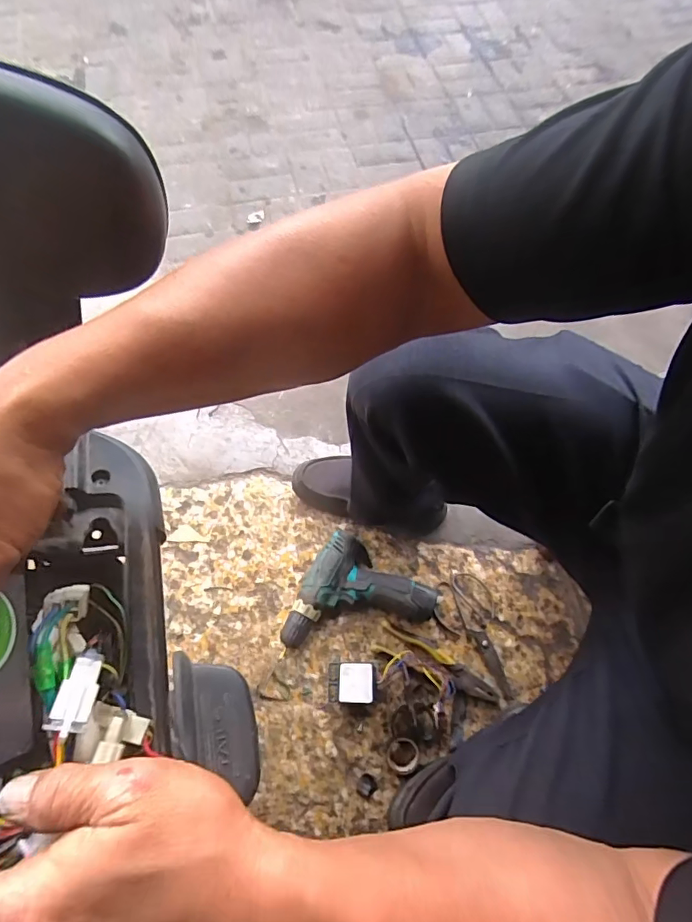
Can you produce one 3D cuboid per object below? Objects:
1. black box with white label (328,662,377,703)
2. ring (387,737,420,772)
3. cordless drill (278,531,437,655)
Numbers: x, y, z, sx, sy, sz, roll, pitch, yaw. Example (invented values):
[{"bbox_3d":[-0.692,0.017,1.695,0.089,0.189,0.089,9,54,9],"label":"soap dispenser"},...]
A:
[{"bbox_3d":[0.010,0.324,0.723,0.070,0.038,0.053,1,64,-1],"label":"black box with white label"},{"bbox_3d":[0.079,0.408,0.689,0.045,0.004,0.041,1,64,-1],"label":"ring"},{"bbox_3d":[0.019,0.229,0.755,0.188,0.055,0.183,28,67,11],"label":"cordless drill"}]

